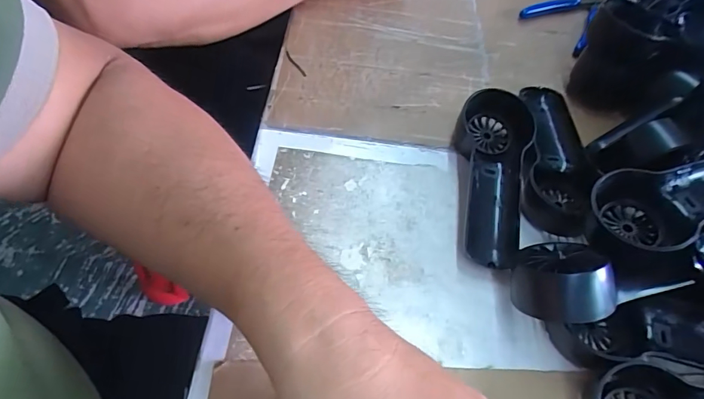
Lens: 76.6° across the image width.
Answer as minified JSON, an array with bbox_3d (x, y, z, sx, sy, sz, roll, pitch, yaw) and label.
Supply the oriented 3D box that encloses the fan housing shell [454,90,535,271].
[{"bbox_3d":[0.107,-0.022,0.351,0.059,0.035,0.149,17,57,6],"label":"fan housing shell"}]

